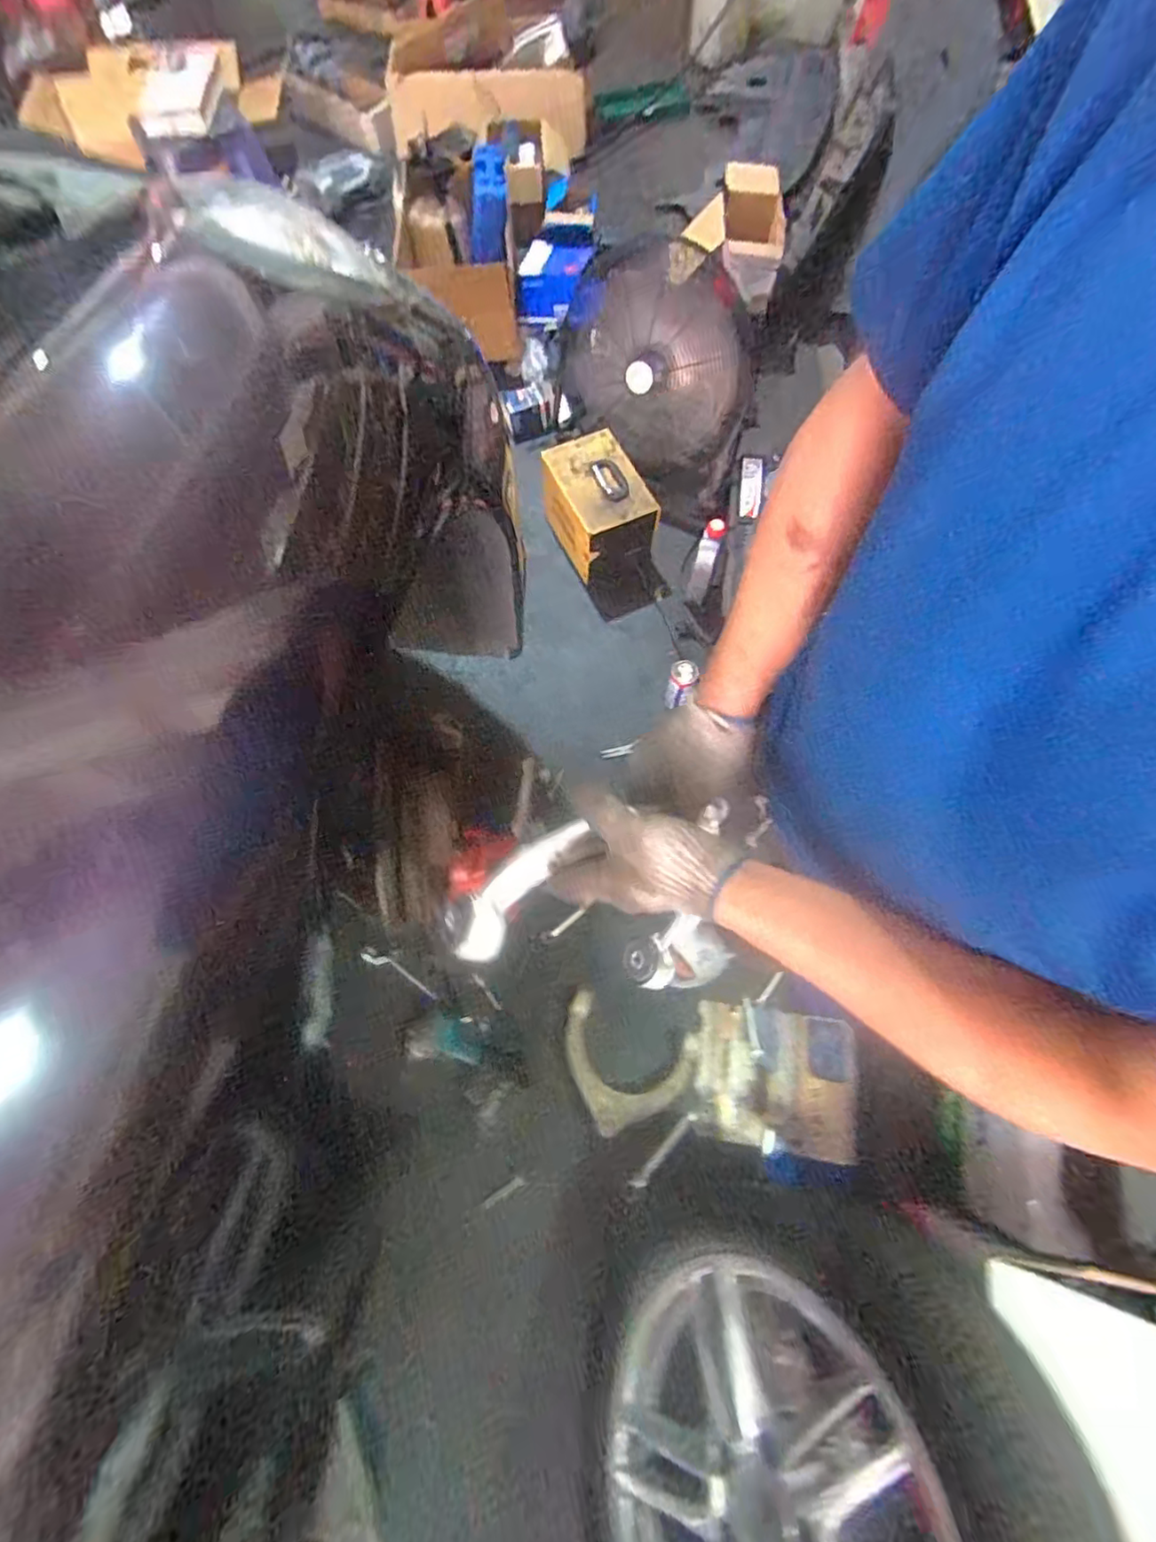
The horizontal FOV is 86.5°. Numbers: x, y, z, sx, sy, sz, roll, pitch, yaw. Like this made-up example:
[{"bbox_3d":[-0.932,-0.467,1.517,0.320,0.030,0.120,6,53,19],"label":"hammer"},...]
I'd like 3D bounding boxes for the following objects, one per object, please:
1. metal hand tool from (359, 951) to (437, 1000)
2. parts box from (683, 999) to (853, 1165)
[{"bbox_3d":[-0.398,0.453,1.381,0.189,0.010,0.033,28,45,4],"label":"metal hand tool"},{"bbox_3d":[0.435,0.678,1.370,0.365,0.074,0.282,11,71,6],"label":"parts box"}]

